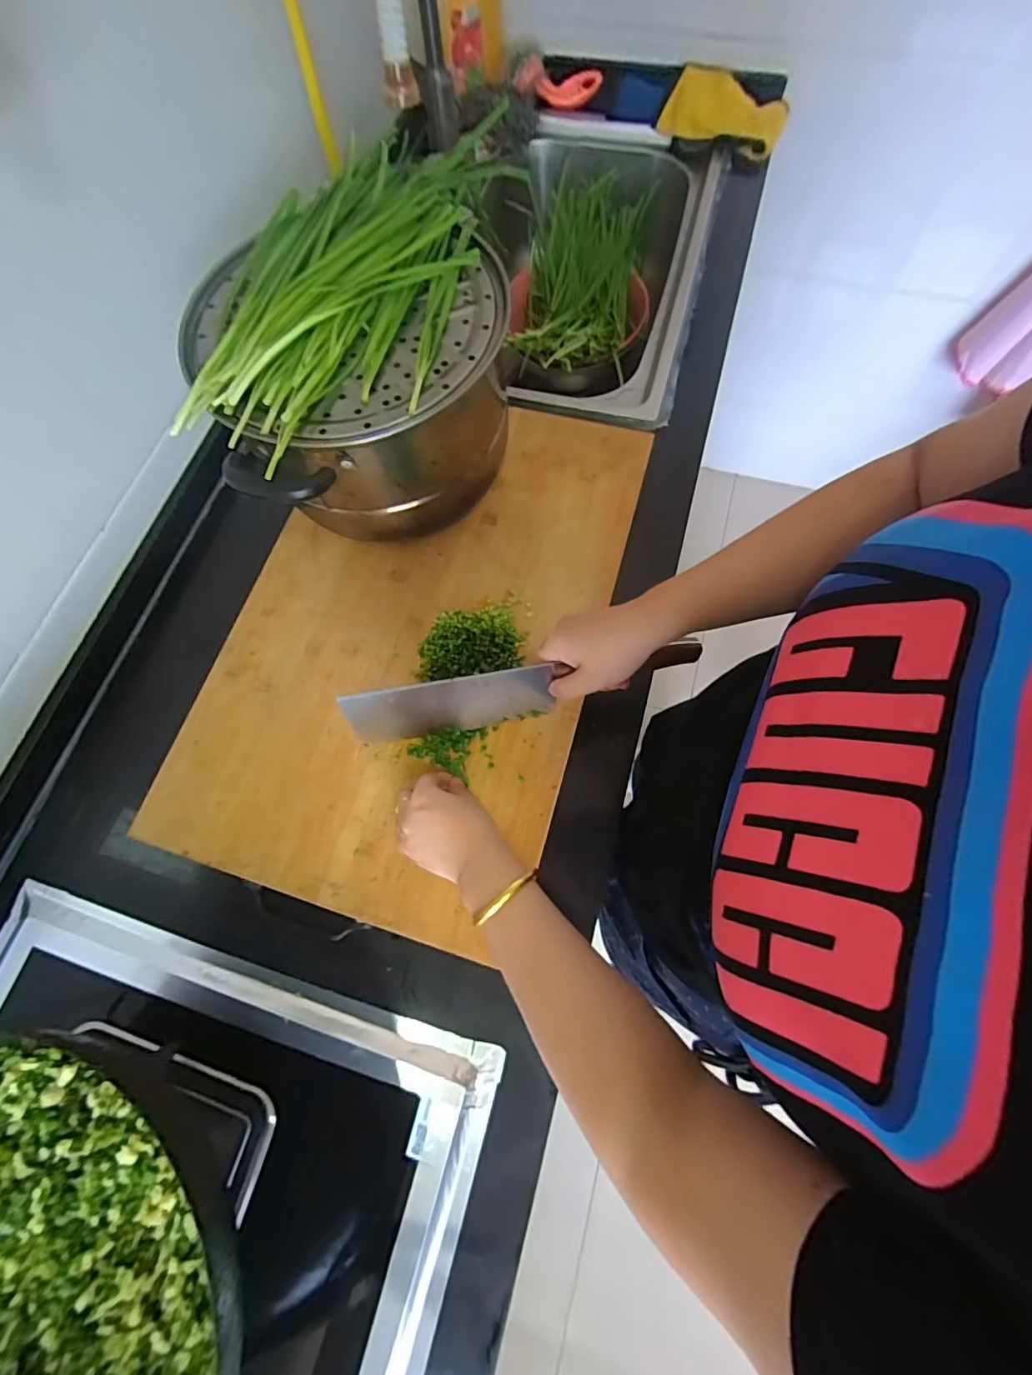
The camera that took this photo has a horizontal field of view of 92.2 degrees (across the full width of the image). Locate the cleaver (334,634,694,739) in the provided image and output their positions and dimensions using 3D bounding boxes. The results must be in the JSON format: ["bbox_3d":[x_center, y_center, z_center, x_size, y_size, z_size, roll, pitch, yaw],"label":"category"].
[{"bbox_3d":[0.008,0.003,0.430,0.294,0.085,0.024,-11,74,-3],"label":"cleaver"}]

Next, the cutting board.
[{"bbox_3d":[-0.103,-0.080,0.533,0.379,0.033,0.587,16,75,6],"label":"cutting board"}]

